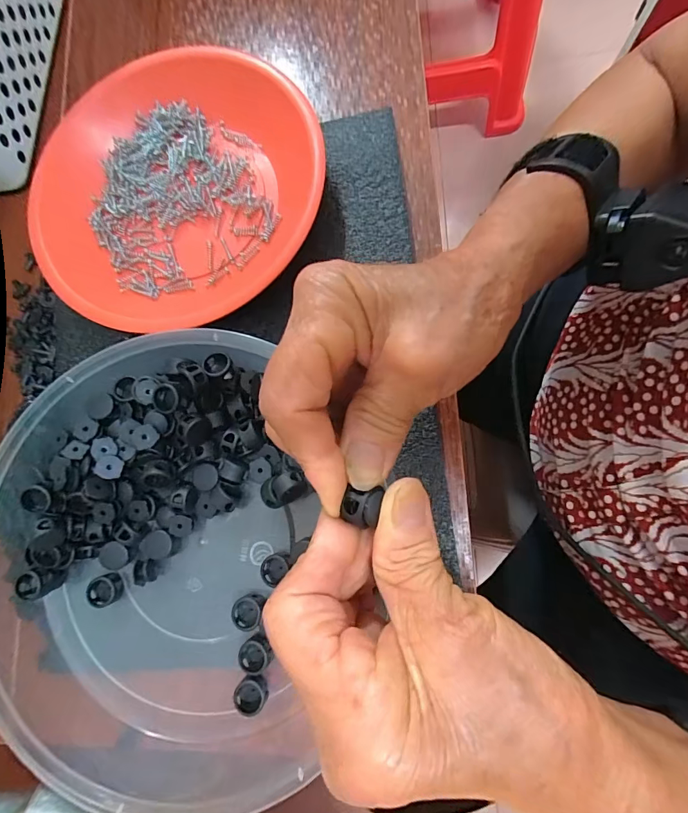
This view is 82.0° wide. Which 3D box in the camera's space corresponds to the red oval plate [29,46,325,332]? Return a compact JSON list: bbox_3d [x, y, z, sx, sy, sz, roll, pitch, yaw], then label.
[{"bbox_3d":[-0.109,-0.141,0.265,0.187,0.038,0.193,40,88,10],"label":"red oval plate"}]

